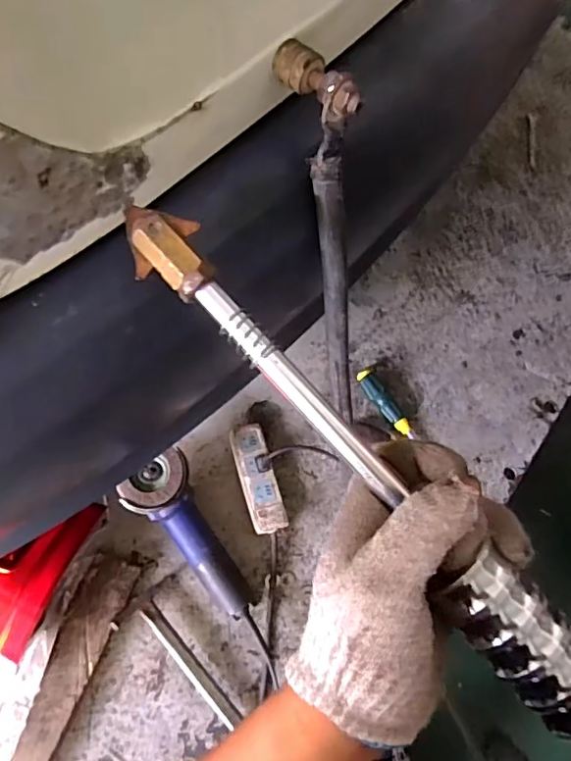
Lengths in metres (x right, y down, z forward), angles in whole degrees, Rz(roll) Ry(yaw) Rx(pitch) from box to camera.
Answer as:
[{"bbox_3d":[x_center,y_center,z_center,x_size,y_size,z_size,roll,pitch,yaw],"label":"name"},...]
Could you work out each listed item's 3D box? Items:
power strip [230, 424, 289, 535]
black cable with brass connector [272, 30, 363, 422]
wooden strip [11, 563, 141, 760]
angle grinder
[{"bbox_3d":[-0.044,0.157,0.887,0.053,0.048,0.171,-15,70,-7],"label":"power strip"},{"bbox_3d":[0.035,-0.076,0.413,0.034,0.303,0.040,-16,43,-7],"label":"black cable with brass connector"},{"bbox_3d":[-0.318,0.435,0.770,0.074,0.025,0.367,19,70,8],"label":"wooden strip"},{"bbox_3d":[-0.143,0.236,0.849,0.101,0.081,0.255,-34,91,-13],"label":"angle grinder"}]

